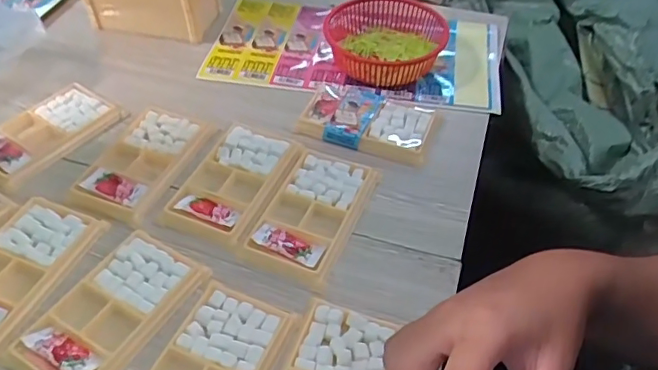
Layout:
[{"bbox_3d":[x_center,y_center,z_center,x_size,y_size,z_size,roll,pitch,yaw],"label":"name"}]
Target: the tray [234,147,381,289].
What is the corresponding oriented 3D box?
[{"bbox_3d":[-0.014,0.019,0.498,0.079,0.012,0.141,18,49,15],"label":"tray"}]

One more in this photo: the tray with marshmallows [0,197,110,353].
[{"bbox_3d":[-0.253,0.067,0.456,0.078,0.010,0.136,15,49,13],"label":"tray with marshmallows"}]

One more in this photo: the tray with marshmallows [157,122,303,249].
[{"bbox_3d":[-0.085,-0.008,0.523,0.083,0.015,0.144,19,50,16],"label":"tray with marshmallows"}]

